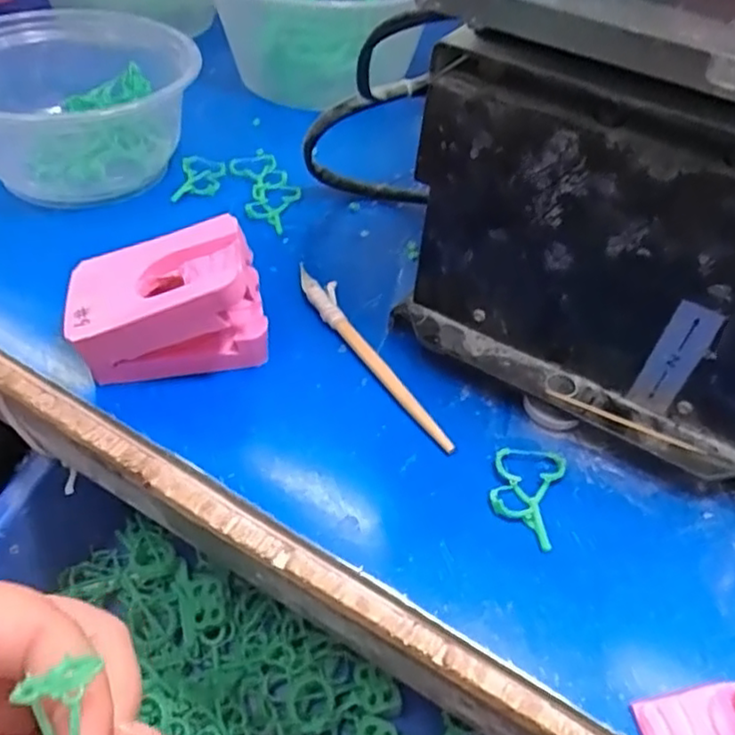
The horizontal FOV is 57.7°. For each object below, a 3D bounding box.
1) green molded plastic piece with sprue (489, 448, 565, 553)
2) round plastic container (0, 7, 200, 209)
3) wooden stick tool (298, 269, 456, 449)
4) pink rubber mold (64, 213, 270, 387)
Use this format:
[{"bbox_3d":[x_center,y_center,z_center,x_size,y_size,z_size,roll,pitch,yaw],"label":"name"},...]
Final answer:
[{"bbox_3d":[0.058,0.045,0.245,0.025,0.004,0.043,17,47,10],"label":"green molded plastic piece with sprue"},{"bbox_3d":[-0.160,-0.139,0.359,0.124,0.062,0.122,3,46,-3],"label":"round plastic container"},{"bbox_3d":[-0.001,-0.007,0.288,0.015,0.007,0.119,-19,51,-22],"label":"wooden stick tool"},{"bbox_3d":[-0.079,-0.026,0.269,0.073,0.050,0.044,-2,47,-7],"label":"pink rubber mold"}]

